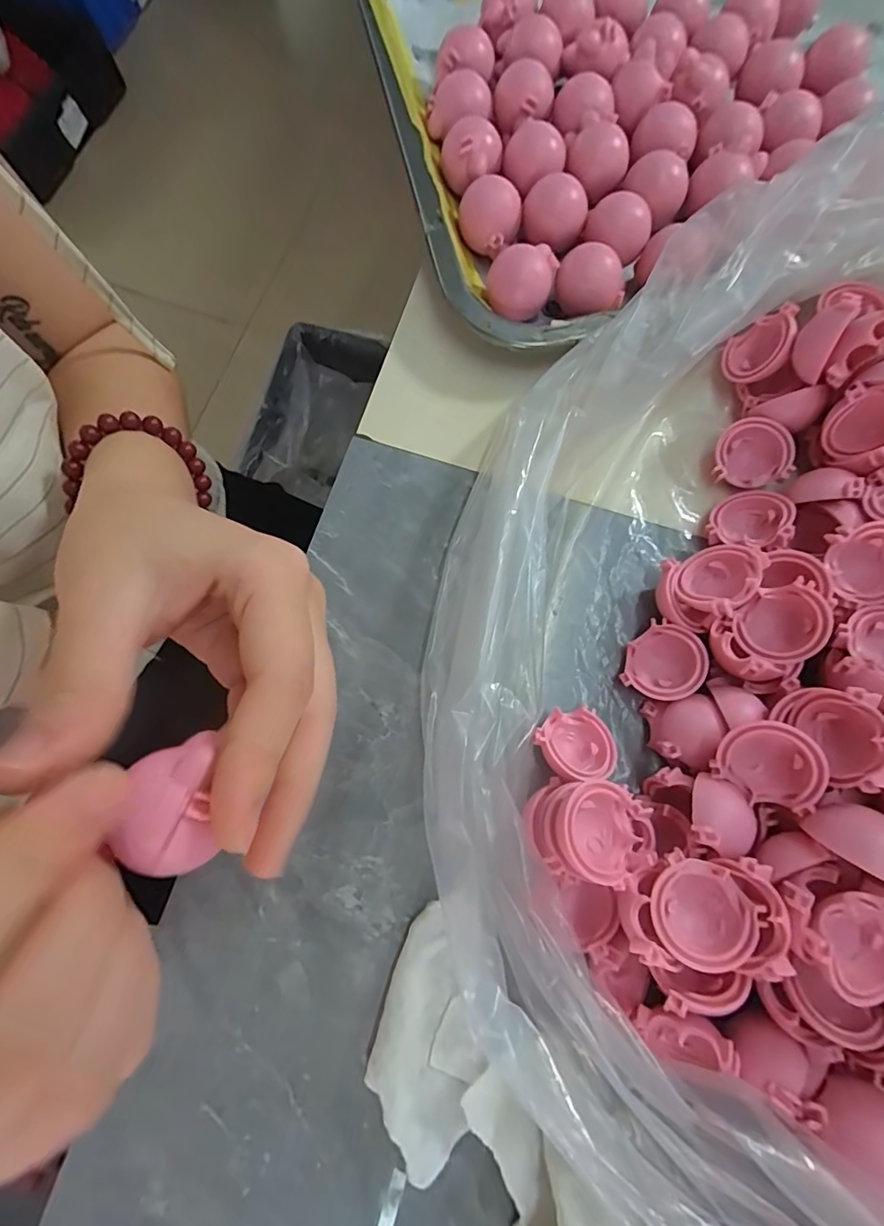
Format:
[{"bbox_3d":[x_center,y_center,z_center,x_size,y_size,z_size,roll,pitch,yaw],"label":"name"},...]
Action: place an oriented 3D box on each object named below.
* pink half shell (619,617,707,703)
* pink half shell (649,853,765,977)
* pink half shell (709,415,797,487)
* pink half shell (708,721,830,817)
[{"bbox_3d":[0.087,0.020,0.197,0.026,0.015,0.029,37,80,9],"label":"pink half shell"},{"bbox_3d":[0.078,0.091,0.154,0.030,0.011,0.028,0,78,-1],"label":"pink half shell"},{"bbox_3d":[0.135,-0.069,0.216,0.030,0.010,0.029,6,97,19],"label":"pink half shell"},{"bbox_3d":[0.109,0.049,0.166,0.030,0.010,0.028,28,115,28],"label":"pink half shell"}]

